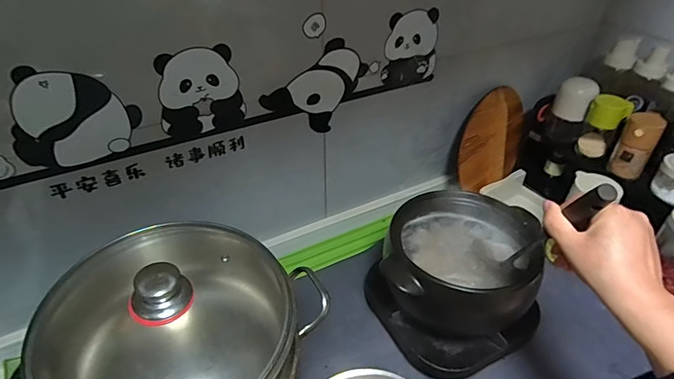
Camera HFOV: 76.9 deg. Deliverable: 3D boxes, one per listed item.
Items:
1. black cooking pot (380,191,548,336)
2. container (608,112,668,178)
[{"bbox_3d":[0.185,0.097,0.665,0.214,0.129,0.196,1,38,0],"label":"black cooking pot"},{"bbox_3d":[0.568,-0.085,0.805,0.060,0.118,0.054,19,42,22],"label":"container"}]

